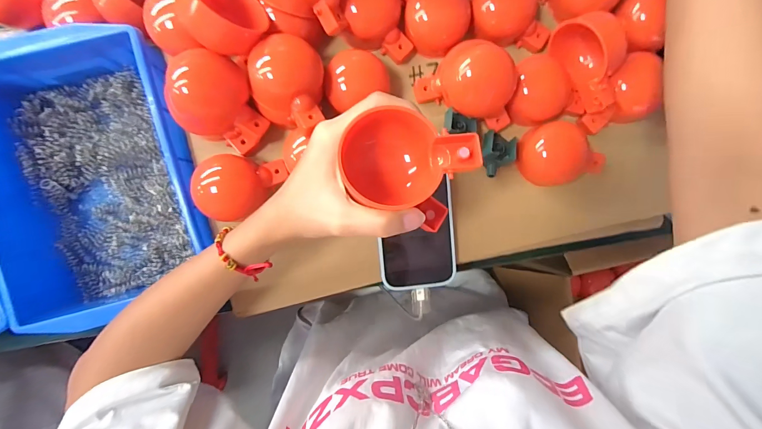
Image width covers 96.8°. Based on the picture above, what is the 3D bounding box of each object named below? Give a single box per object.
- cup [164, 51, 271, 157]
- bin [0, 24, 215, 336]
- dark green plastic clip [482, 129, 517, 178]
[{"bbox_3d":[-0.137,-0.096,0.299,0.070,0.068,0.067,0,90,-4],"label":"cup"},{"bbox_3d":[-0.275,-0.035,0.327,0.190,0.070,0.247,-13,91,-4],"label":"bin"},{"bbox_3d":[0.114,-0.059,0.332,0.033,0.029,0.043,12,90,-4],"label":"dark green plastic clip"}]

